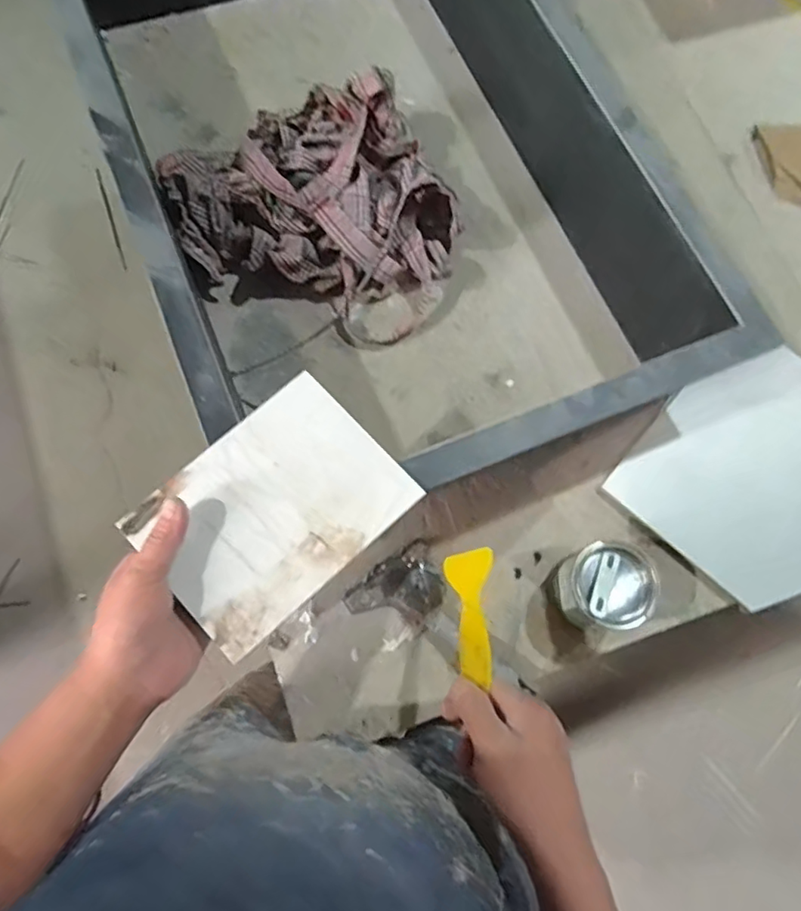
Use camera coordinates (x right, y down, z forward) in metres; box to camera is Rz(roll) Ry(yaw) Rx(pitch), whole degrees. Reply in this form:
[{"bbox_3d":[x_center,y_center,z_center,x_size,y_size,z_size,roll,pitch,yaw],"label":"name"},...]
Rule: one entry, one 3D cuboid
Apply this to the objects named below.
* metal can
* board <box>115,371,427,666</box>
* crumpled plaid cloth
[{"bbox_3d":[0.196,0.127,0.575,0.076,0.085,0.081,1,74,-3],"label":"metal can"},{"bbox_3d":[-0.097,0.041,0.452,0.184,0.007,0.142,-42,82,-13],"label":"board"},{"bbox_3d":[-0.092,-0.298,0.676,0.333,0.091,0.279,18,74,2],"label":"crumpled plaid cloth"}]

